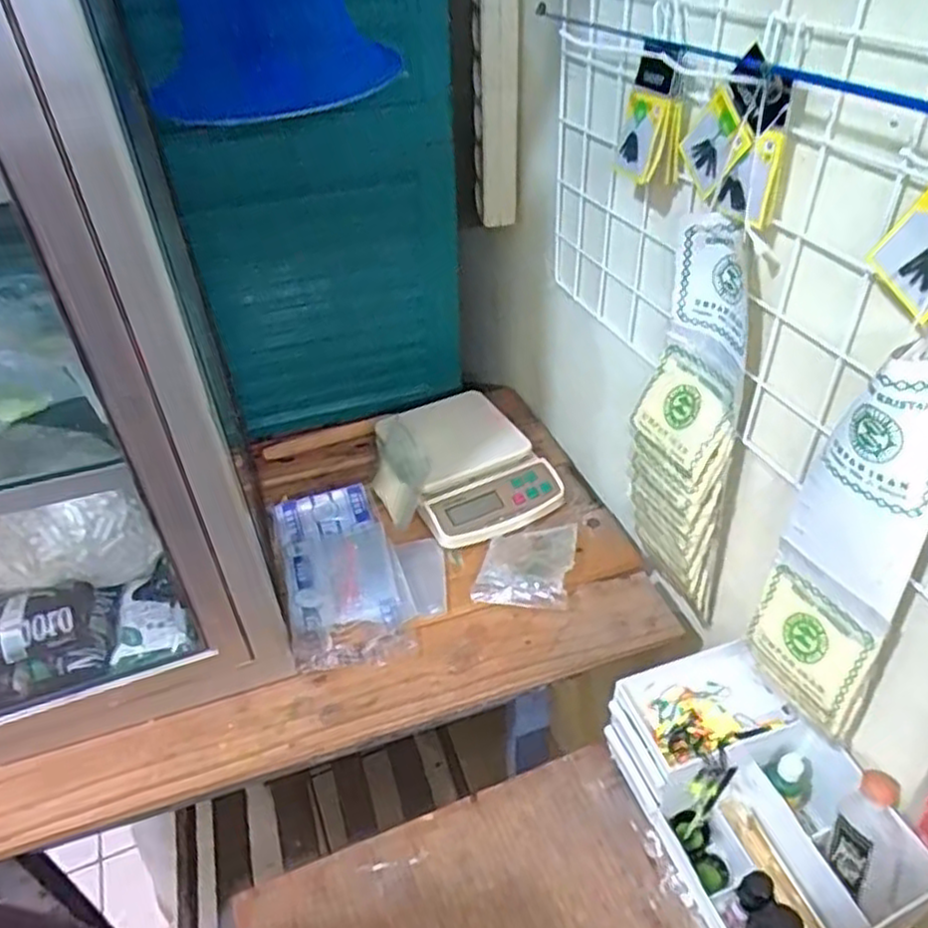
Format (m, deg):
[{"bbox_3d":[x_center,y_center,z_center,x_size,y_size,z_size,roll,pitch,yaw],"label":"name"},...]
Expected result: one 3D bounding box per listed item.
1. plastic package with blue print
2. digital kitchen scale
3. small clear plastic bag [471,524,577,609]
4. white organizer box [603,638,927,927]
[{"bbox_3d":[-0.130,0.109,0.770,0.116,0.029,0.231,-13,40,-12],"label":"plastic package with blue print"},{"bbox_3d":[0.004,-0.005,0.867,0.162,0.061,0.209,-17,41,-16],"label":"digital kitchen scale"},{"bbox_3d":[0.065,0.102,0.768,0.093,0.025,0.101,7,40,12],"label":"small clear plastic bag"},{"bbox_3d":[0.239,0.282,0.613,0.154,0.109,0.230,-15,41,-14],"label":"white organizer box"}]

